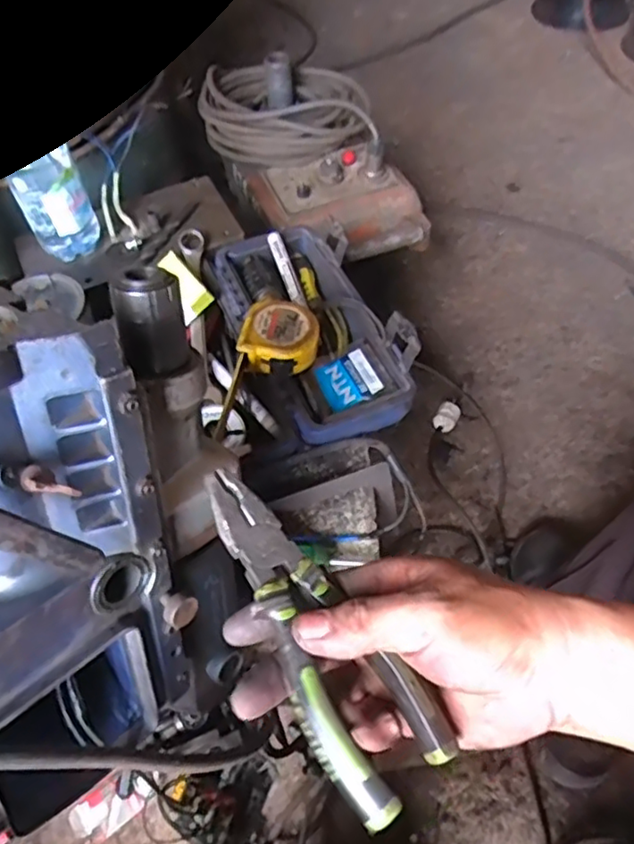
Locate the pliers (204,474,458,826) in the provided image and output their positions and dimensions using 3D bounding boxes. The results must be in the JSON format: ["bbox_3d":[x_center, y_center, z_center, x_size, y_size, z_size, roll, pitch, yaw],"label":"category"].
[{"bbox_3d":[-0.002,0.094,0.302,0.055,0.015,0.172,-28,67,-15],"label":"pliers"}]

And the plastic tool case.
[{"bbox_3d":[-0.011,-0.108,0.648,0.151,0.069,0.273,-22,57,-11],"label":"plastic tool case"}]

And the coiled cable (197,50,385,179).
[{"bbox_3d":[-0.028,-0.455,0.914,0.278,0.077,0.191,10,56,10],"label":"coiled cable"}]

